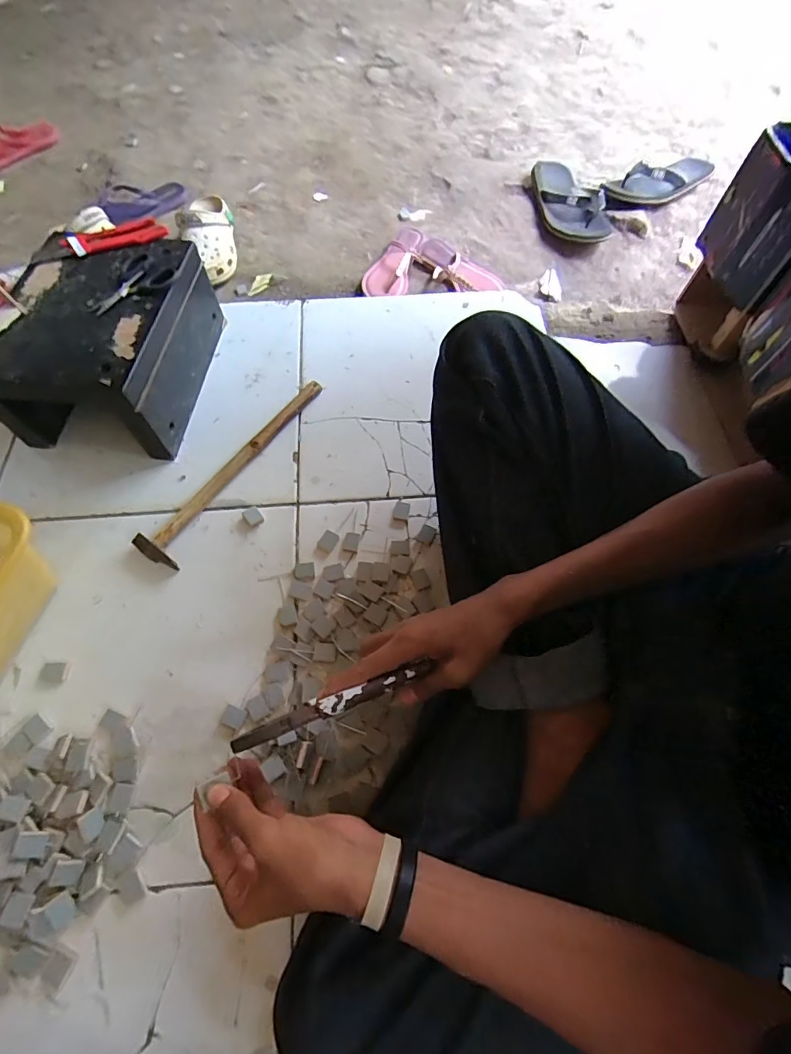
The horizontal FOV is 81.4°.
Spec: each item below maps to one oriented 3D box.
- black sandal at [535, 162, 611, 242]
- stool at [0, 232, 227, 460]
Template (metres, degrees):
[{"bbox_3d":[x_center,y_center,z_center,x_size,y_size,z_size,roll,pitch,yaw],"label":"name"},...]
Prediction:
[{"bbox_3d":[0.355,-0.676,0.962,0.108,0.072,0.245,-17,66,-9],"label":"black sandal"},{"bbox_3d":[-0.382,-0.250,0.628,0.199,0.138,0.277,8,65,1],"label":"stool"}]

